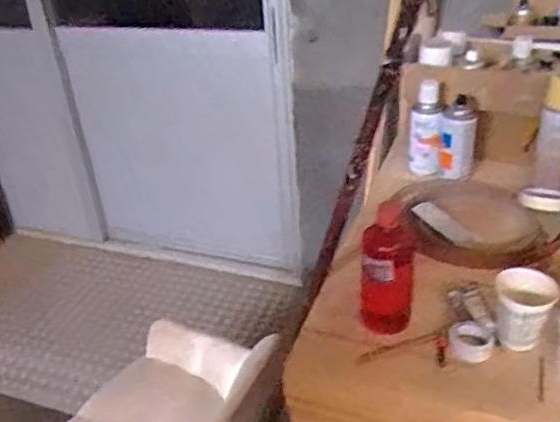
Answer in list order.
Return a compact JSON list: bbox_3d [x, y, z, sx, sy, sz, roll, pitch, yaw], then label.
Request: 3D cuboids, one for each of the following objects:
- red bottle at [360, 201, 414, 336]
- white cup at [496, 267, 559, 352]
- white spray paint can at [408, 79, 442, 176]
[{"bbox_3d":[0.135,0.080,0.751,0.066,0.180,0.061,2,32,12],"label":"red bottle"},{"bbox_3d":[0.303,0.122,0.725,0.066,0.067,0.076,11,35,25],"label":"white cup"},{"bbox_3d":[0.279,-0.153,1.113,0.065,0.163,0.060,3,32,13],"label":"white spray paint can"}]

